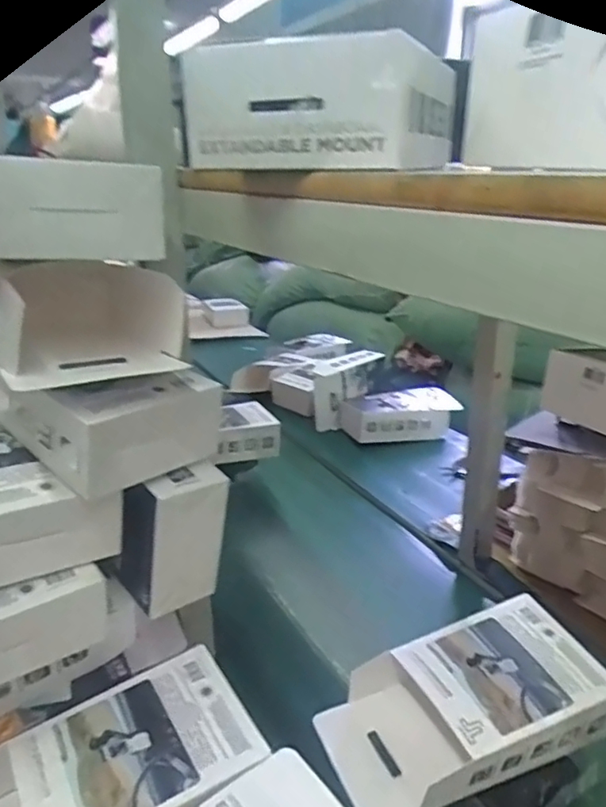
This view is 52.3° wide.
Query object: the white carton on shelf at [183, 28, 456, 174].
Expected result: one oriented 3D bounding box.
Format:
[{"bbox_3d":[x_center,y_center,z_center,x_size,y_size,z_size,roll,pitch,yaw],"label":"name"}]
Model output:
[{"bbox_3d":[0.017,-0.184,0.398,0.129,0.063,0.143,14,22,26],"label":"white carton on shelf"}]

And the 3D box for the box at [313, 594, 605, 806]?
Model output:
[{"bbox_3d":[0.158,0.296,0.580,0.247,0.100,0.131,-4,21,-20],"label":"box"}]

